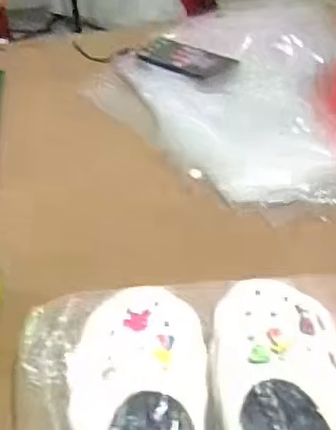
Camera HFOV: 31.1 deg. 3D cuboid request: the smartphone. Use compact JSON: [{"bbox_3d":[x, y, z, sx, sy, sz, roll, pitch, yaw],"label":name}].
[{"bbox_3d":[0.028,-0.241,0.929,0.143,0.010,0.067,26,49,28],"label":"smartphone"}]

